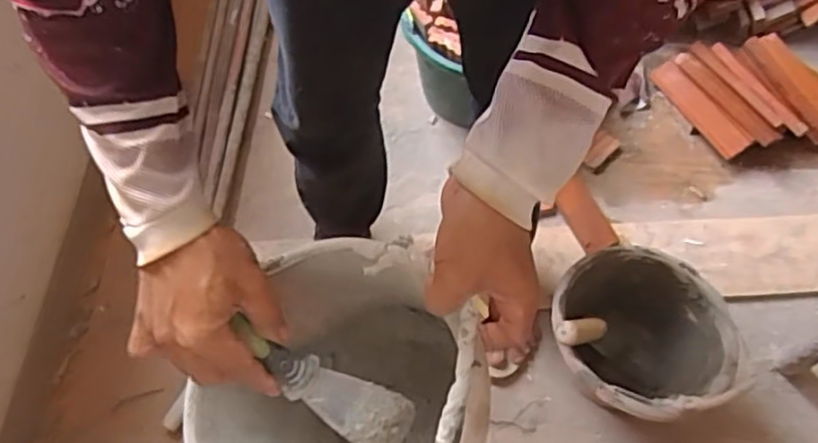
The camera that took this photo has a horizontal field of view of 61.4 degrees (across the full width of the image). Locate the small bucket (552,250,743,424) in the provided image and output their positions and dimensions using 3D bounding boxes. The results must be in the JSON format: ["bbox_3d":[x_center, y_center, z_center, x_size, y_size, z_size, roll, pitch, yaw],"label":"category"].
[{"bbox_3d":[0.352,0.185,1.050,0.229,0.189,0.250,0,64,1],"label":"small bucket"}]

